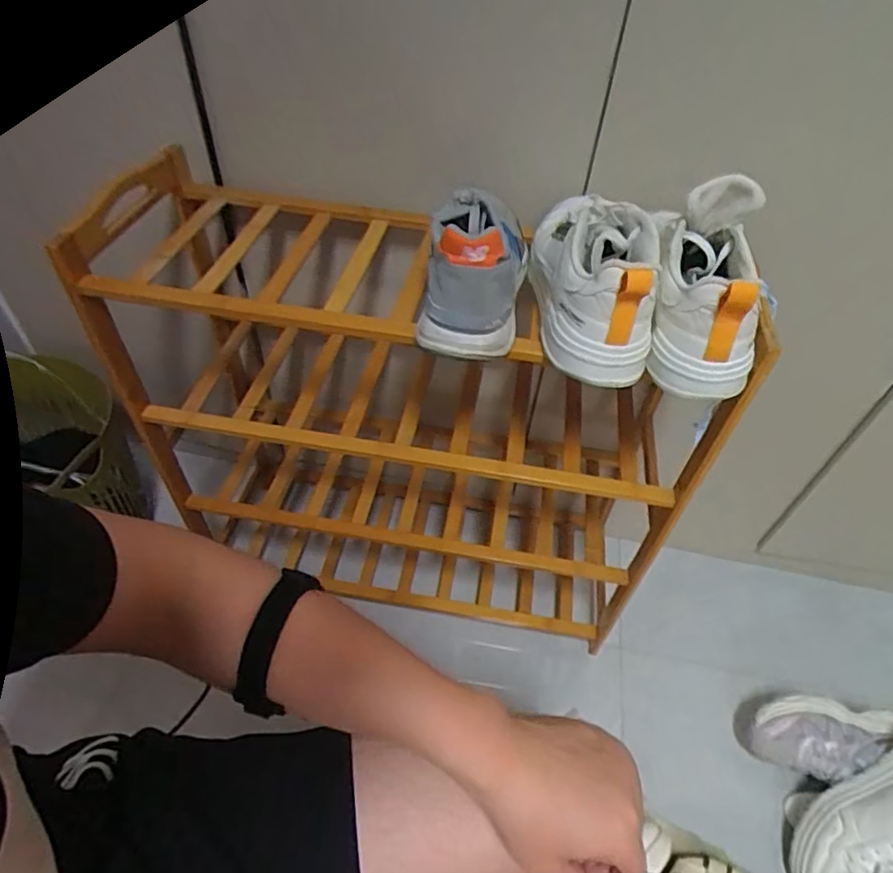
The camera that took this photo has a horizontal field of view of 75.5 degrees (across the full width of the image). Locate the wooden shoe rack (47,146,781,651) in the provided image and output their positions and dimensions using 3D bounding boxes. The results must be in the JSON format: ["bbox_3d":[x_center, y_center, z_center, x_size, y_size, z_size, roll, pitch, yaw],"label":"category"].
[{"bbox_3d":[-0.088,0.003,0.887,0.858,0.668,0.298,12,48,7],"label":"wooden shoe rack"}]

